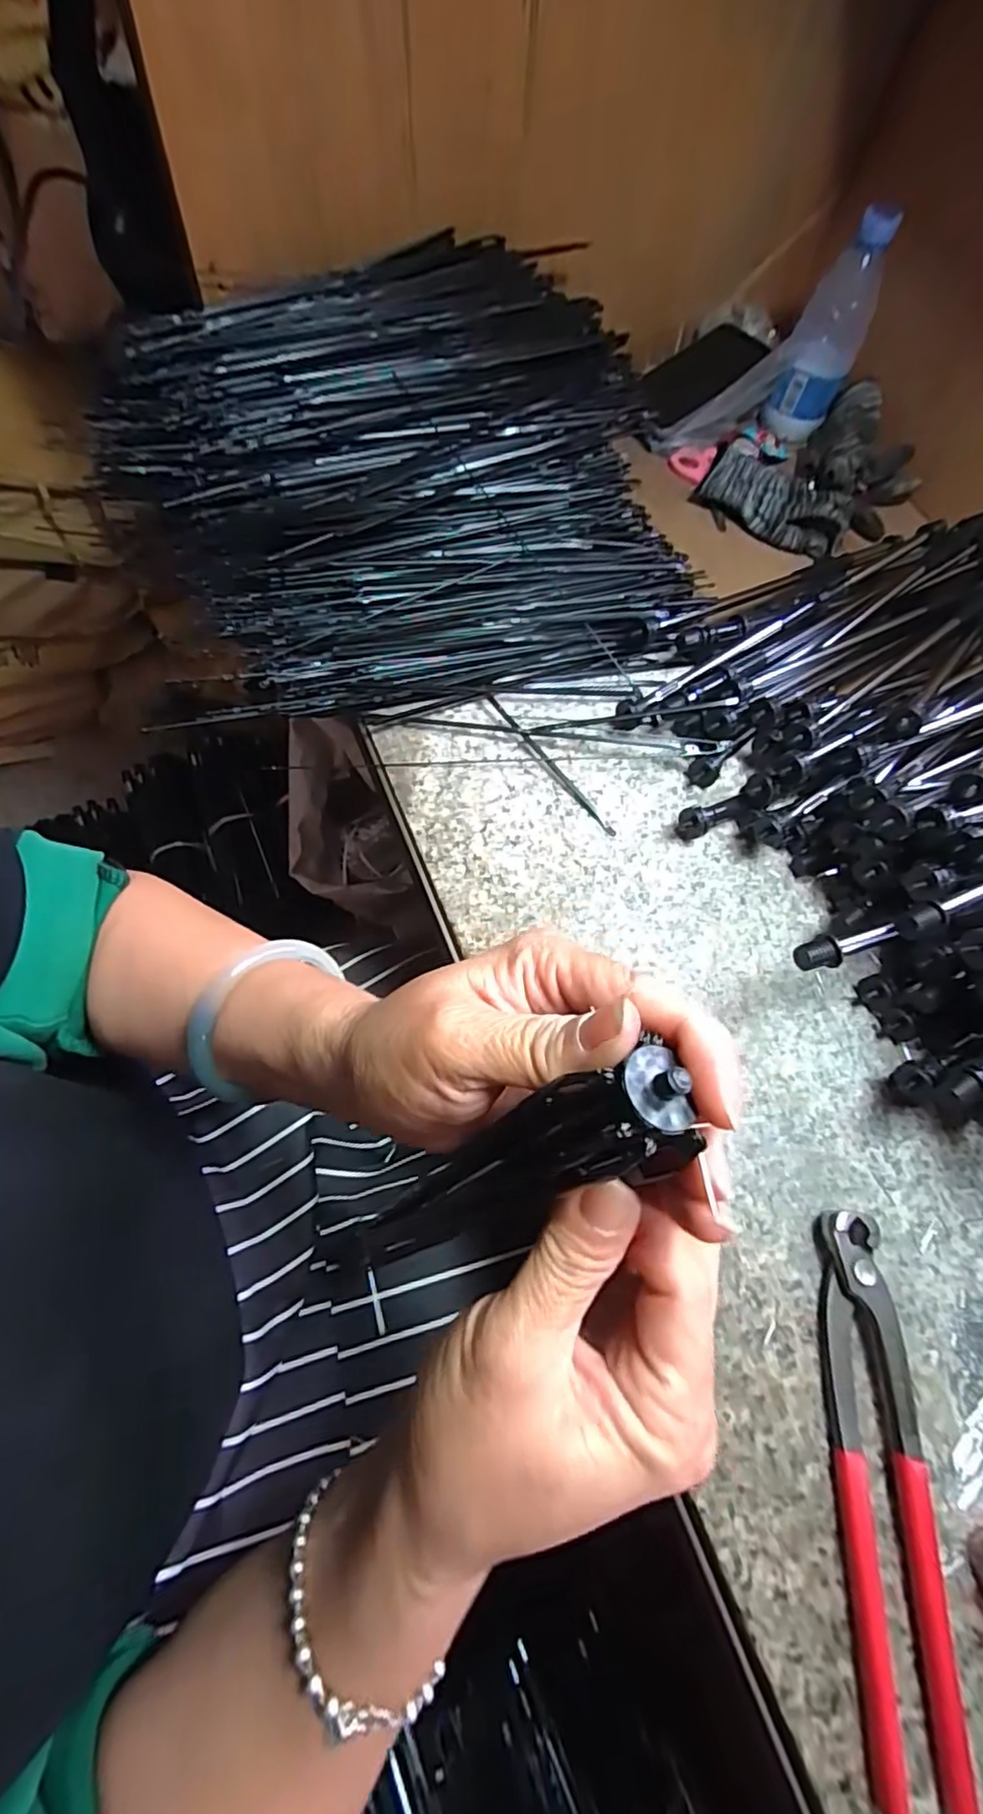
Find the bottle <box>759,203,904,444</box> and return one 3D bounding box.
[{"bbox_3d":[0.300,-0.507,0.565,0.061,0.149,0.053,26,66,6],"label":"bottle"}]

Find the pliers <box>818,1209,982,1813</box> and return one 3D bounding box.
[{"bbox_3d":[0.169,0.238,0.265,0.041,0.014,0.195,7,65,-2],"label":"pliers"}]

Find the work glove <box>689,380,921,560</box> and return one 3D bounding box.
[{"bbox_3d":[0.302,-0.397,0.575,0.208,0.045,0.144,-35,74,-19],"label":"work glove"}]

